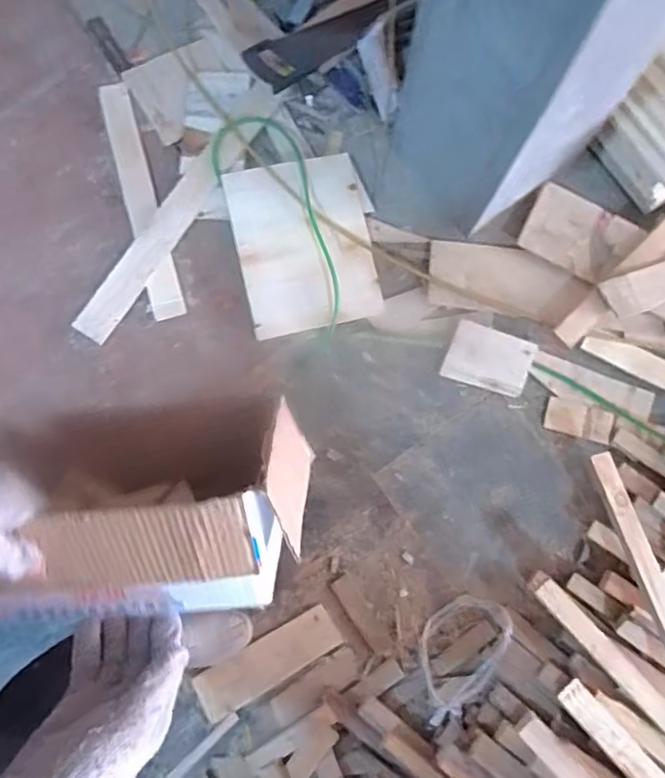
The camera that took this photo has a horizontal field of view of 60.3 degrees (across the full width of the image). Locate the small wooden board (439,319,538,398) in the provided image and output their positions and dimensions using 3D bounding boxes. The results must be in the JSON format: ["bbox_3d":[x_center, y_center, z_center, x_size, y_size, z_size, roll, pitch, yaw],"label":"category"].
[{"bbox_3d":[0.305,-0.057,1.120,0.162,0.023,0.116,20,77,6],"label":"small wooden board"}]

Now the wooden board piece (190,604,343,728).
[{"bbox_3d":[-0.113,0.480,1.004,0.257,0.009,0.077,-29,77,-6],"label":"wooden board piece"}]

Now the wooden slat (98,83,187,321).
[{"bbox_3d":[-0.402,-0.405,1.188,0.063,0.021,0.553,-17,76,-3],"label":"wooden slat"}]

